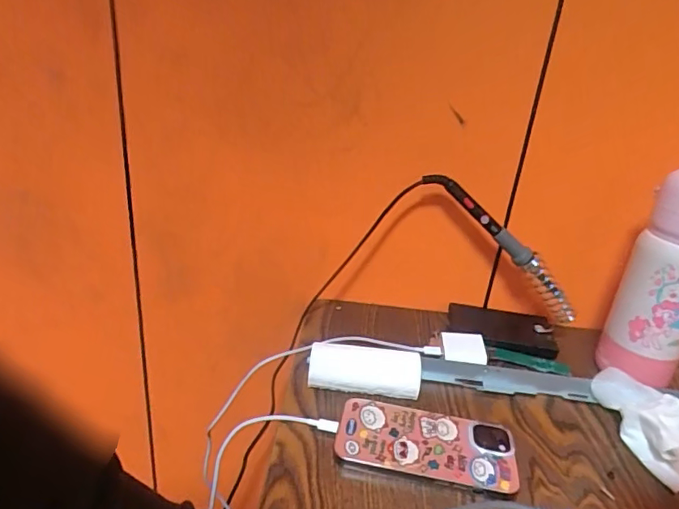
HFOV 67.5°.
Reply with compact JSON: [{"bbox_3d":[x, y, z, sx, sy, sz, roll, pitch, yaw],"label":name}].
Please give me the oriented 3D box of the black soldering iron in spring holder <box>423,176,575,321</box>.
[{"bbox_3d":[0.180,-0.009,0.544,0.226,0.029,0.034,43,24,-13],"label":"black soldering iron in spring holder"}]

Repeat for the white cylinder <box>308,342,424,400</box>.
[{"bbox_3d":[0.024,0.113,0.494,0.105,0.033,0.042,6,26,1],"label":"white cylinder"}]

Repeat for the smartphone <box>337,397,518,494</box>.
[{"bbox_3d":[0.070,0.157,0.422,0.142,0.012,0.070,9,27,8],"label":"smartphone"}]

